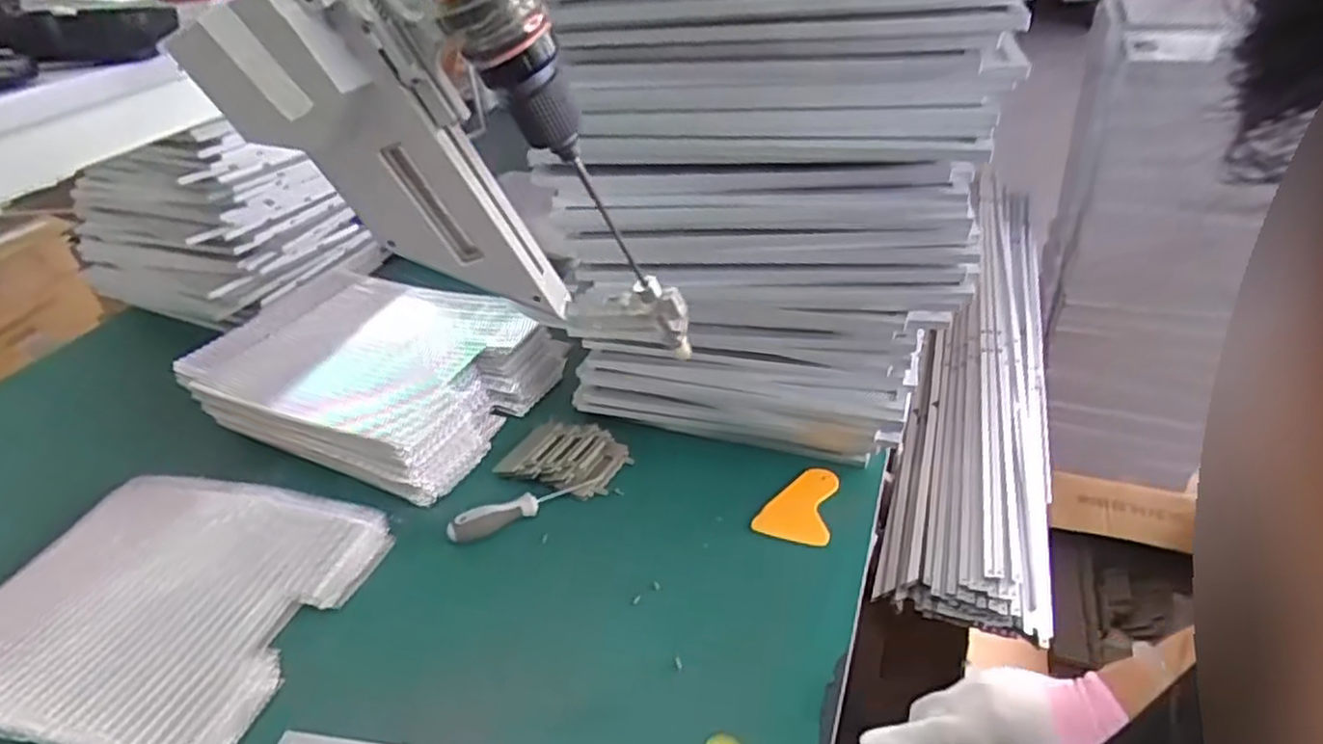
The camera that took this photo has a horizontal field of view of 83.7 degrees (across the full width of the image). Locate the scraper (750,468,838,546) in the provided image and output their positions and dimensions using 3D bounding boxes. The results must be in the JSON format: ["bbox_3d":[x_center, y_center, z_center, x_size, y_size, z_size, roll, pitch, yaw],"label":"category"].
[{"bbox_3d":[0.135,0.127,0.737,0.071,0.008,0.096,7,37,17],"label":"scraper"}]

